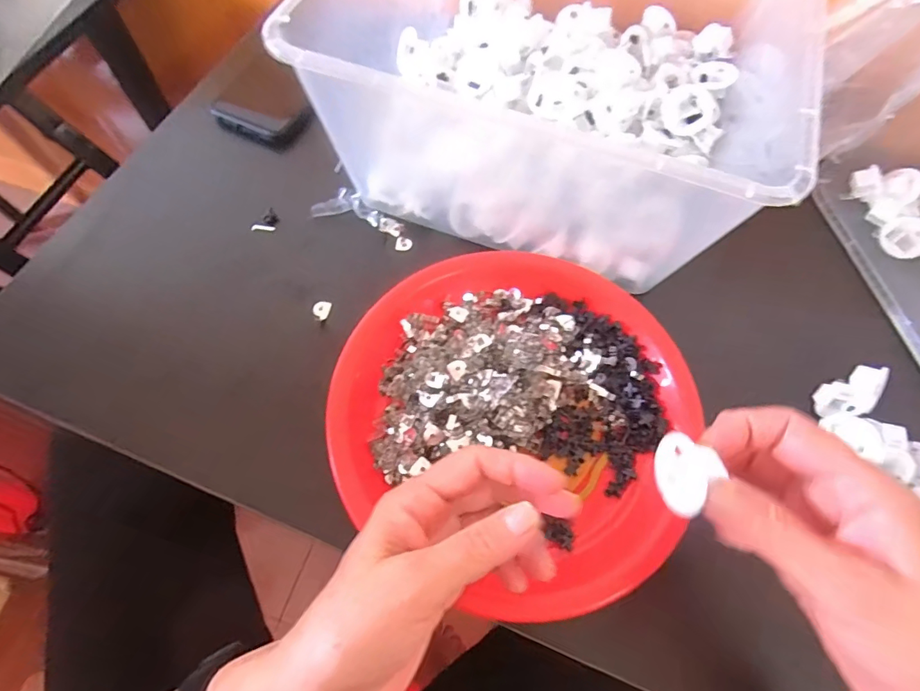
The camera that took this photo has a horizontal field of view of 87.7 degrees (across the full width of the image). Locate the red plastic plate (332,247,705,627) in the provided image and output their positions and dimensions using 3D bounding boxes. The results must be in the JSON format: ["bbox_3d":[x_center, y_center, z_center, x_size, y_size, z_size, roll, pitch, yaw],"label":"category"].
[{"bbox_3d":[0.037,0.038,0.316,0.224,0.020,0.215,1,66,-2],"label":"red plastic plate"}]

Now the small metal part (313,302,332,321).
[{"bbox_3d":[-0.103,-0.026,0.357,0.010,0.005,0.017,13,67,3],"label":"small metal part"}]

